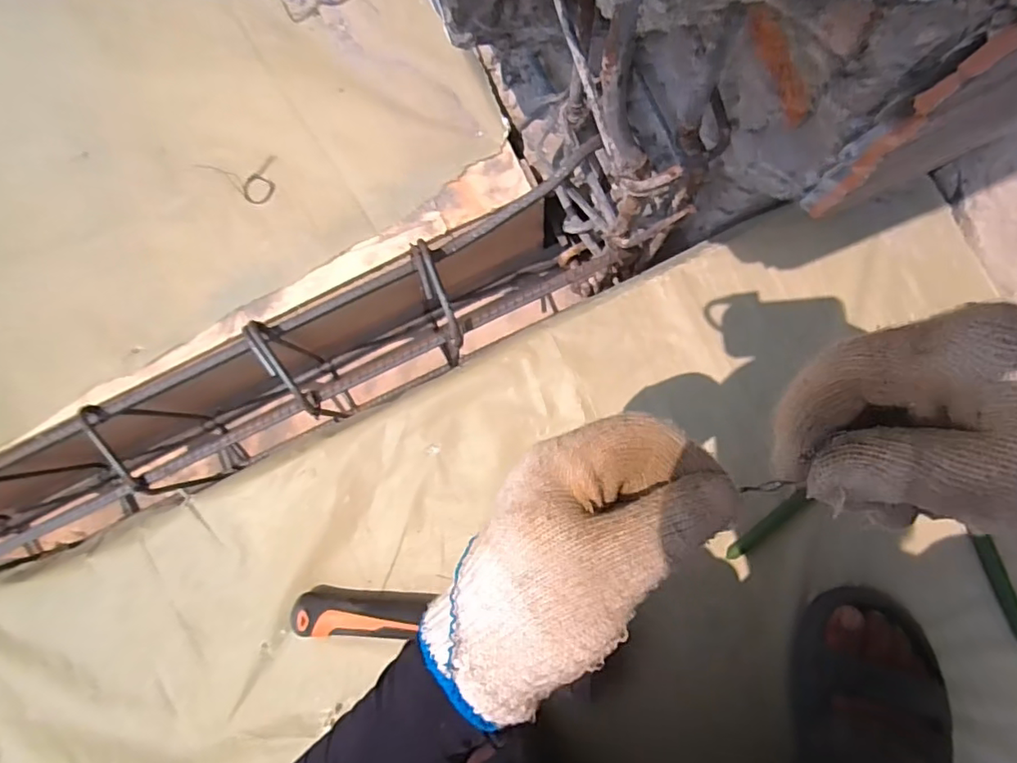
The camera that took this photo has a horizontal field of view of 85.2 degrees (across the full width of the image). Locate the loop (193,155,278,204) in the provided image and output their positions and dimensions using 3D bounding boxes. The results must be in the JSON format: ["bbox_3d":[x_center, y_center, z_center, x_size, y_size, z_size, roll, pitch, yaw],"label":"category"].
[{"bbox_3d":[-0.271,-0.201,0.560,0.077,0.006,0.044,-8,102,-5],"label":"loop"}]

